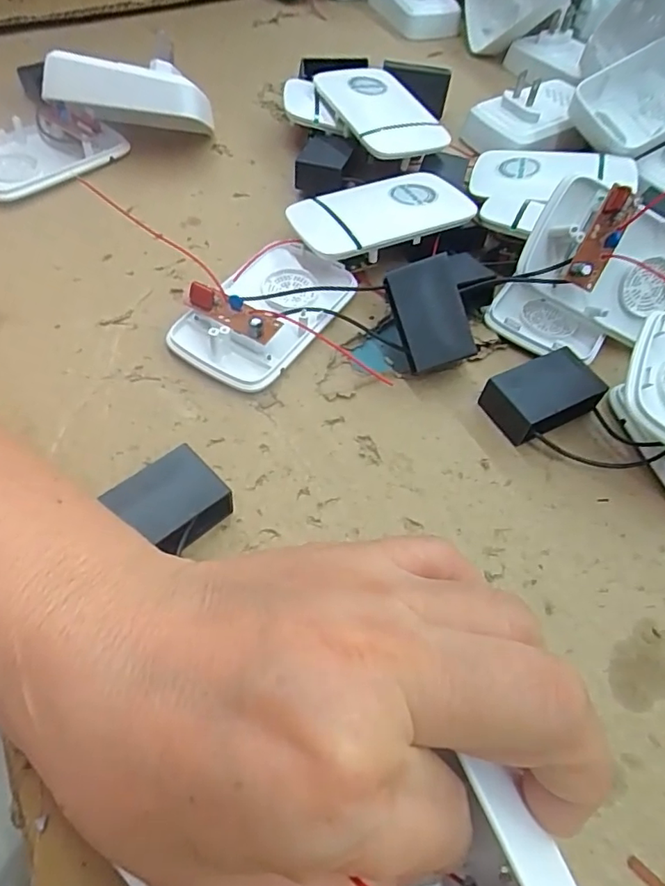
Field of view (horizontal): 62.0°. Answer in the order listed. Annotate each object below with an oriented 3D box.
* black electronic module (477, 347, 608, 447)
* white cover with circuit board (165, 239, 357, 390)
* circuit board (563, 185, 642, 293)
[{"bbox_3d":[0.094,-0.021,0.251,0.048,0.018,0.029,-21,60,-18],"label":"black electronic module"},{"bbox_3d":[-0.031,-0.069,0.271,0.057,0.025,0.093,30,59,14],"label":"white cover with circuit board"},{"bbox_3d":[0.120,-0.090,0.246,0.015,0.042,0.018,27,21,13],"label":"circuit board"}]

